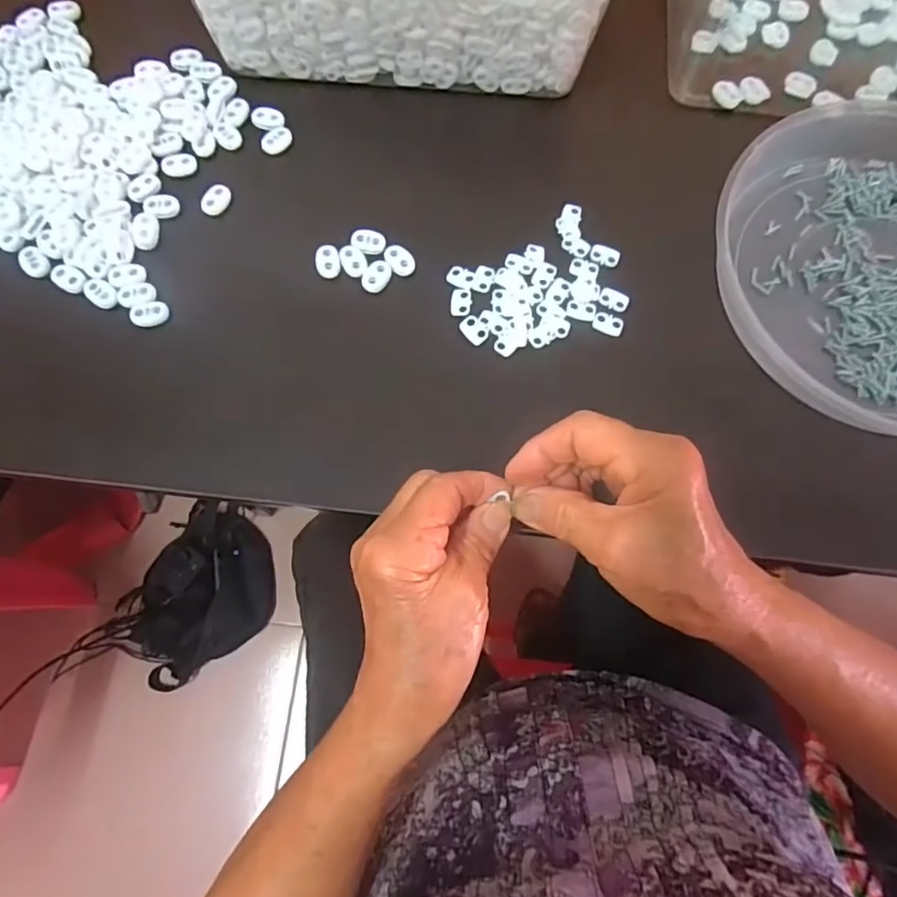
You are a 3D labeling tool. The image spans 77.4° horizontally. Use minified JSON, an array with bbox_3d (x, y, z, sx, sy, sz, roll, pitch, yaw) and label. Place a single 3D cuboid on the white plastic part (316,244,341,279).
[{"bbox_3d":[-0.077,-0.120,0.360,0.015,0.007,0.021,-10,74,-5],"label":"white plastic part"}]

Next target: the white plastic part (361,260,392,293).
[{"bbox_3d":[-0.046,-0.111,0.359,0.015,0.005,0.023,24,74,5],"label":"white plastic part"}]

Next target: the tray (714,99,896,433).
[{"bbox_3d":[0.283,-0.120,0.353,0.227,0.040,0.236,1,73,-2],"label":"tray"}]

